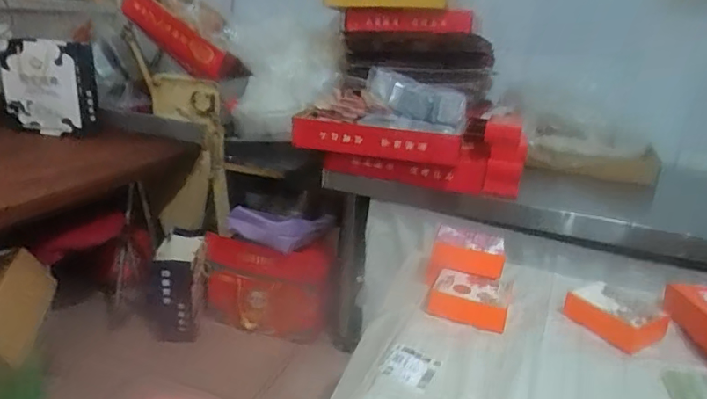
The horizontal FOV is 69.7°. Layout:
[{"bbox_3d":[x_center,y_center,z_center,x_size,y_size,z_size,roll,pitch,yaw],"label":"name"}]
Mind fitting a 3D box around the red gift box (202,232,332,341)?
[{"bbox_3d":[-0.323,0.327,1.836,0.471,0.317,0.073,7,20,7],"label":"red gift box"}]

